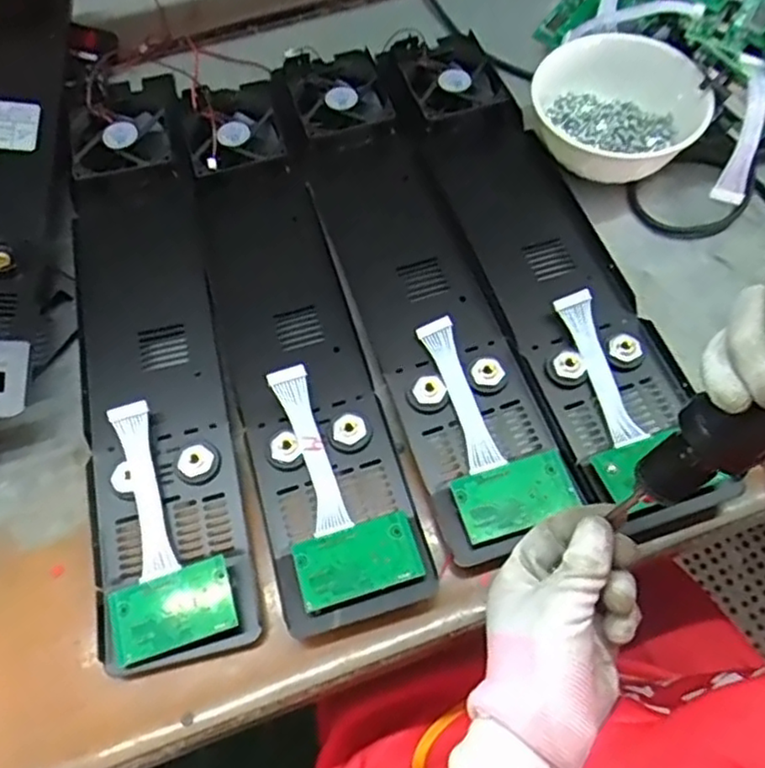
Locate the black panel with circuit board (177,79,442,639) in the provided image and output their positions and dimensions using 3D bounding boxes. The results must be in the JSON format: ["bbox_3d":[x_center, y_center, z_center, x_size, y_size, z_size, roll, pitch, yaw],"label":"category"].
[{"bbox_3d":[-0.076,-0.062,0.499,0.095,0.027,0.463,-16,64,-6],"label":"black panel with circuit board"}]

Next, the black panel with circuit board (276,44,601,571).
[{"bbox_3d":[0.015,-0.110,0.524,0.101,0.033,0.485,-17,64,-6],"label":"black panel with circuit board"}]

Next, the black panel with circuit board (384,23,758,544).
[{"bbox_3d":[0.117,-0.120,0.526,0.102,0.029,0.477,-16,64,-6],"label":"black panel with circuit board"}]

